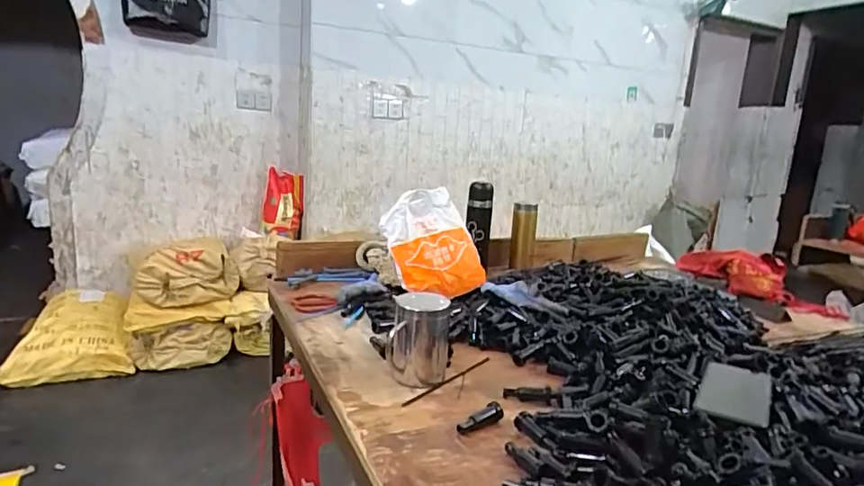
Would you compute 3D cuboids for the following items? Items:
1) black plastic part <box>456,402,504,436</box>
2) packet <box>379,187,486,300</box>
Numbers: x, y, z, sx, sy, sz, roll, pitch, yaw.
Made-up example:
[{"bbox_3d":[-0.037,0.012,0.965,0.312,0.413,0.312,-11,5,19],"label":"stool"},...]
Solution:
[{"bbox_3d":[0.061,0.223,0.675,0.071,0.020,0.019,-7,16,-39],"label":"black plastic part"},{"bbox_3d":[0.002,0.004,1.126,0.207,0.234,0.061,-15,-8,-31],"label":"packet"}]

